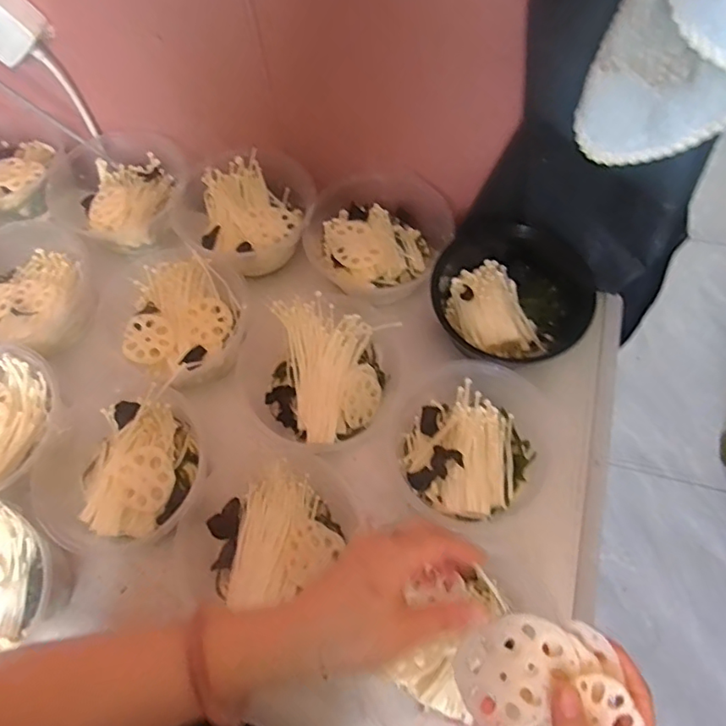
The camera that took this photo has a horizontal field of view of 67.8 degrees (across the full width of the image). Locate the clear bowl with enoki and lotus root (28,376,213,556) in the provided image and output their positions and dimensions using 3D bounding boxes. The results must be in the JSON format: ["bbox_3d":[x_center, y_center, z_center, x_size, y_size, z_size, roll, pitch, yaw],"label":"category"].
[{"bbox_3d":[-0.231,0.102,0.529,0.154,0.054,0.150,-1,64,2],"label":"clear bowl with enoki and lotus root"}]

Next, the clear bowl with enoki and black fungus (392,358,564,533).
[{"bbox_3d":[0.110,0.082,0.538,0.146,0.079,0.153,35,71,17],"label":"clear bowl with enoki and black fungus"}]

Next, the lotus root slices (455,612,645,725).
[{"bbox_3d":[0.113,0.204,0.346,0.086,0.015,0.090,44,97,24],"label":"lotus root slices"}]

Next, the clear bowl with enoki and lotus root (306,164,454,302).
[{"bbox_3d":[0.023,-0.151,0.638,0.165,0.056,0.158,-27,66,-10],"label":"clear bowl with enoki and lotus root"}]

